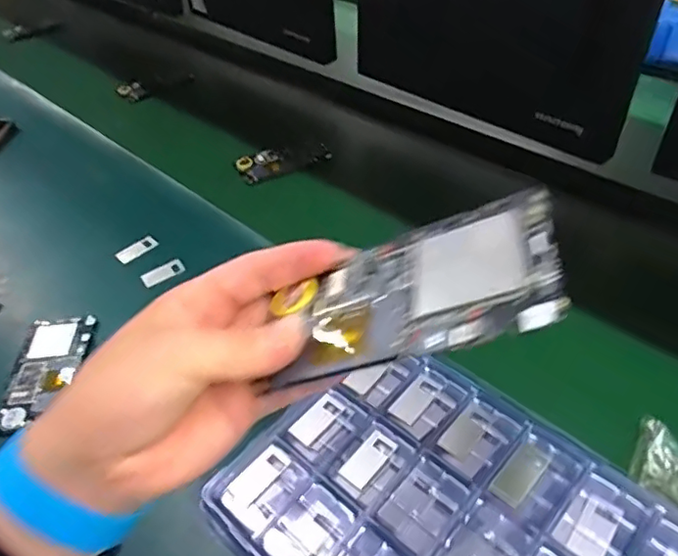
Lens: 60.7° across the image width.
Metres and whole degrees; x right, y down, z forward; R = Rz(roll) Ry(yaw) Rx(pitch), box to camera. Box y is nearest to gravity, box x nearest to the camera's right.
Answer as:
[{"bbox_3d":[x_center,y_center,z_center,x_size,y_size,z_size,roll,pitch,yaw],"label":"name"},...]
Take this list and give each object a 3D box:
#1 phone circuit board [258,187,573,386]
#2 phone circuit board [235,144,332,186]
[{"bbox_3d":[0.025,0.004,0.223,0.114,0.005,0.065,-19,40,25],"label":"phone circuit board"},{"bbox_3d":[-0.073,-0.155,0.760,0.119,0.009,0.059,-19,45,-14],"label":"phone circuit board"}]

